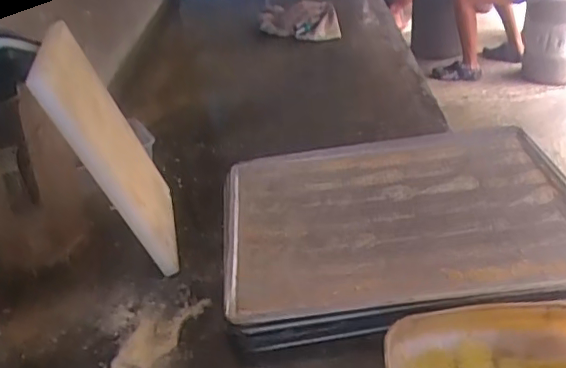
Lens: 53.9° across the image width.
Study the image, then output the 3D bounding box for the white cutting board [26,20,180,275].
[{"bbox_3d":[-0.219,-0.052,0.720,0.019,0.302,0.203,-23,35,4],"label":"white cutting board"}]

